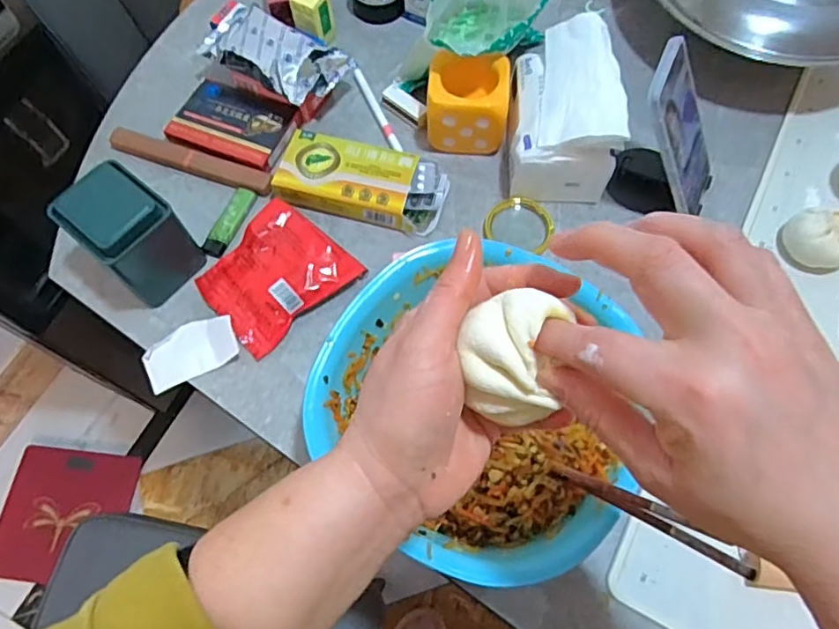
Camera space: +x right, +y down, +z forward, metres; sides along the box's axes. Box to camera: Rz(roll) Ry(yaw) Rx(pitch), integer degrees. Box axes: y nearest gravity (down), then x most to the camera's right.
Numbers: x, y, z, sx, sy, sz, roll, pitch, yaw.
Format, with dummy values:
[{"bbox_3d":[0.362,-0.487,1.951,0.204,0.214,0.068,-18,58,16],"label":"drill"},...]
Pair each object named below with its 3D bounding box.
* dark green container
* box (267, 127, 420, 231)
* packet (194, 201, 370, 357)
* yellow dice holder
[{"bbox_3d":[-0.267,-0.075,0.554,0.083,0.096,0.079,31,70,14],"label":"dark green container"},{"bbox_3d":[-0.074,-0.143,0.622,0.145,0.031,0.090,15,67,7],"label":"box"},{"bbox_3d":[-0.142,-0.040,0.582,0.127,0.025,0.114,-40,72,-15],"label":"packet"},{"bbox_3d":[0.054,-0.222,0.633,0.087,0.082,0.078,2,66,2],"label":"yellow dice holder"}]

